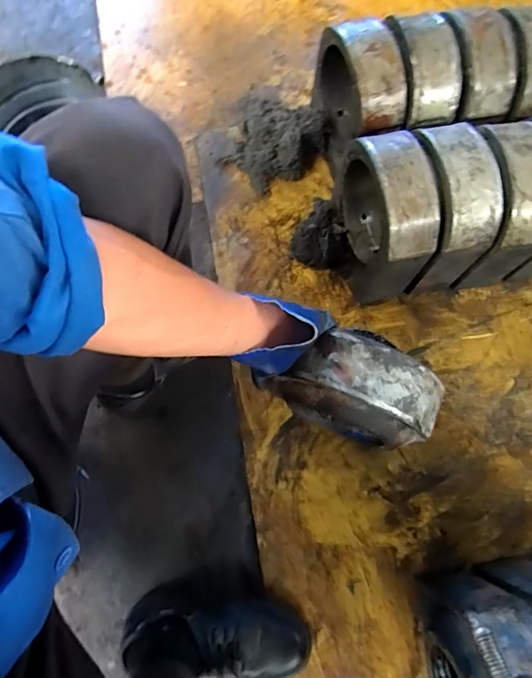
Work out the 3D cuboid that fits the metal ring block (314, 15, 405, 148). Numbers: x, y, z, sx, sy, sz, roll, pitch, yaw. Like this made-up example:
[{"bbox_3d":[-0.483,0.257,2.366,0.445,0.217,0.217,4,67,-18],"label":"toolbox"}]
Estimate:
[{"bbox_3d":[0.162,-0.445,0.803,0.098,0.244,0.217,-13,74,-5],"label":"metal ring block"}]

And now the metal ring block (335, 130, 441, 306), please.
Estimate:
[{"bbox_3d":[0.198,-0.208,0.726,0.093,0.243,0.219,-11,74,-5],"label":"metal ring block"}]

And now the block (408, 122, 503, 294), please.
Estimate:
[{"bbox_3d":[0.296,-0.214,0.730,0.095,0.243,0.203,-8,73,-3],"label":"block"}]

